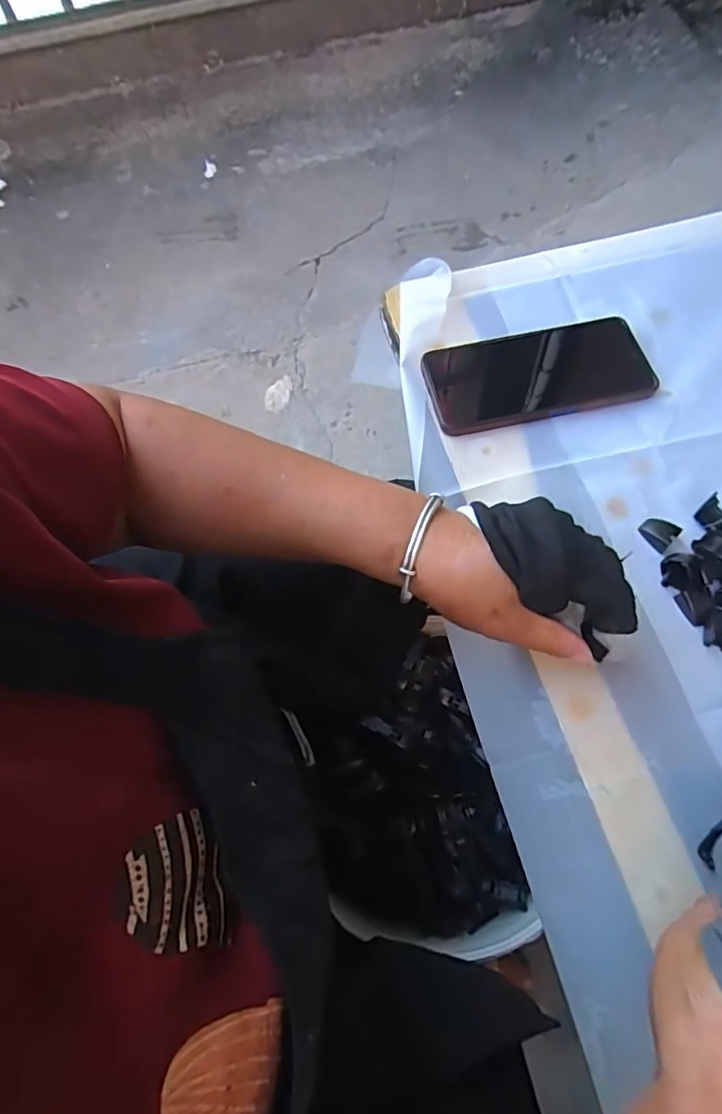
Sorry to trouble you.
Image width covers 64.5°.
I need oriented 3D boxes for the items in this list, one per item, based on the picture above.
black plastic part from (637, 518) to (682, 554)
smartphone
[{"bbox_3d":[0.199,-0.017,0.383,0.022,0.004,0.023,40,73,18],"label":"black plastic part"},{"bbox_3d":[0.135,-0.141,0.439,0.164,0.008,0.079,-10,65,-2],"label":"smartphone"}]

